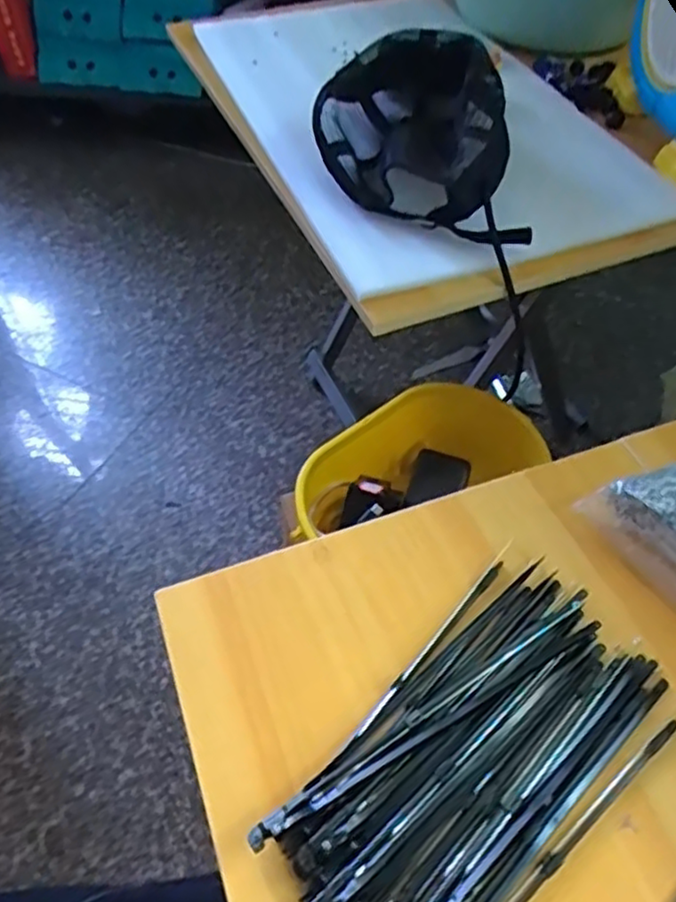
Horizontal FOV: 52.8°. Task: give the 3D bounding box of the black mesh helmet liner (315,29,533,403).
[{"bbox_3d":[0.062,-0.284,0.596,0.161,0.087,0.202,5,52,3],"label":"black mesh helmet liner"}]

